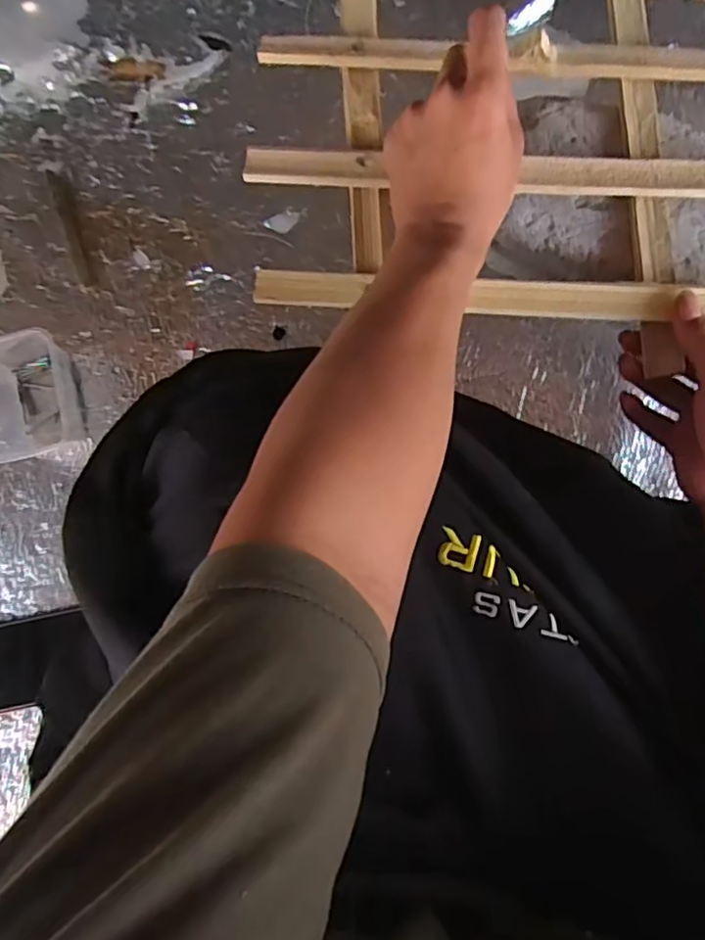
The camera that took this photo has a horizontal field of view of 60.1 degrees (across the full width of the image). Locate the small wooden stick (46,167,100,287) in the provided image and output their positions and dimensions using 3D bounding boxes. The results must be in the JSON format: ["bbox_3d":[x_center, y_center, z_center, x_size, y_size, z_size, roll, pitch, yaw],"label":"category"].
[{"bbox_3d":[-0.259,-0.224,0.565,0.017,0.007,0.114,-19,84,8],"label":"small wooden stick"}]

